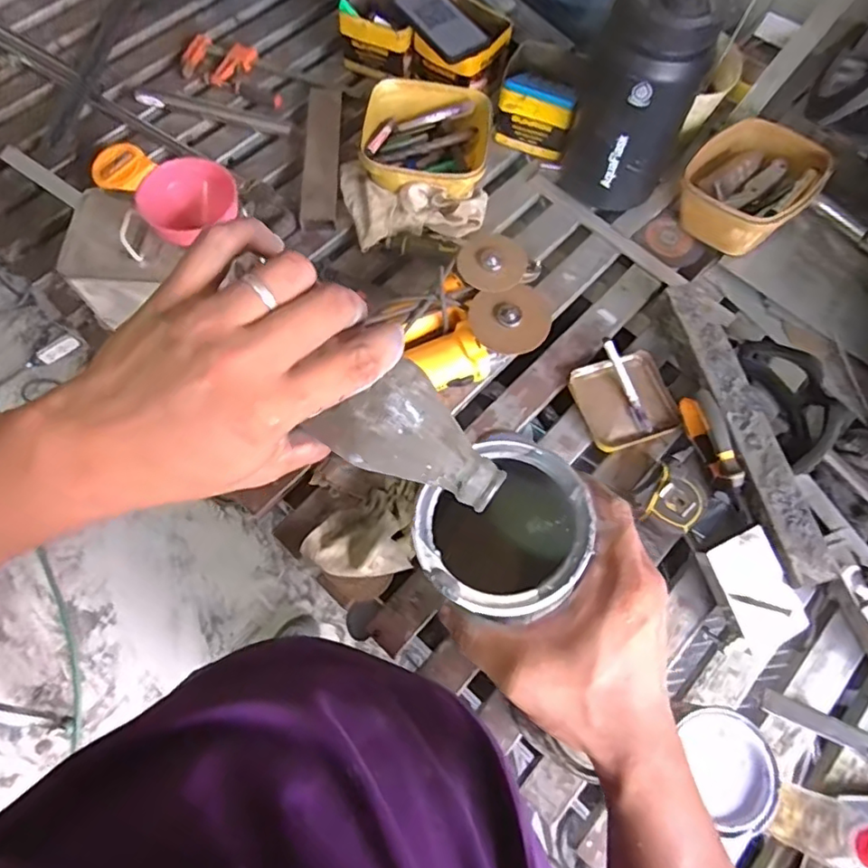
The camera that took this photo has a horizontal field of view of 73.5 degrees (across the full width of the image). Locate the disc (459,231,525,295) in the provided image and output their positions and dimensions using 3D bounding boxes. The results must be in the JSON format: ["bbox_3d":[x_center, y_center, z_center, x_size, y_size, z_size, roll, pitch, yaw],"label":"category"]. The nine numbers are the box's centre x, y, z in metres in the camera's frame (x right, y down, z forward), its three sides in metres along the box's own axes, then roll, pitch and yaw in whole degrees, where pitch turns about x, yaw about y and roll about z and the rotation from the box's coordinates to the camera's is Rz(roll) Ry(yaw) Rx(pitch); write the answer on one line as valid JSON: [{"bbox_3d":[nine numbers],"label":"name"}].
[{"bbox_3d":[0.072,-0.216,0.724,0.080,0.013,0.087,1,69,-2],"label":"disc"}]

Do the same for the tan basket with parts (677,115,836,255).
[{"bbox_3d":[0.449,-0.354,0.839,0.163,0.081,0.187,37,74,11],"label":"tan basket with parts"}]

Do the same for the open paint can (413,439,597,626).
[{"bbox_3d":[0.037,0.063,0.367,0.095,0.095,0.097,8,71,2],"label":"open paint can"}]

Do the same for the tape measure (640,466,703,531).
[{"bbox_3d":[0.284,0.083,0.691,0.062,0.043,0.070,27,70,8],"label":"tape measure"}]

